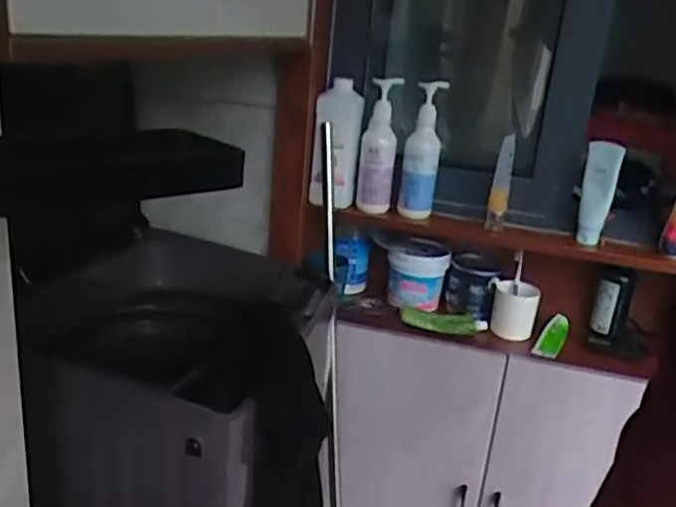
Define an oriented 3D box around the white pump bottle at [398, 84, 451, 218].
[{"bbox_3d":[0.154,-0.186,1.209,0.063,0.243,0.072,7,19,4],"label":"white pump bottle"}]

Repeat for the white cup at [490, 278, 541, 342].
[{"bbox_3d":[0.346,0.109,1.297,0.085,0.097,0.081,12,20,18],"label":"white cup"}]

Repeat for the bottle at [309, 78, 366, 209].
[{"bbox_3d":[-0.001,-0.211,1.241,0.085,0.246,0.059,5,-8,-1],"label":"bottle"}]

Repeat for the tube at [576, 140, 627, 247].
[{"bbox_3d":[0.454,-0.103,1.158,0.056,0.180,0.039,14,21,23],"label":"tube"}]

